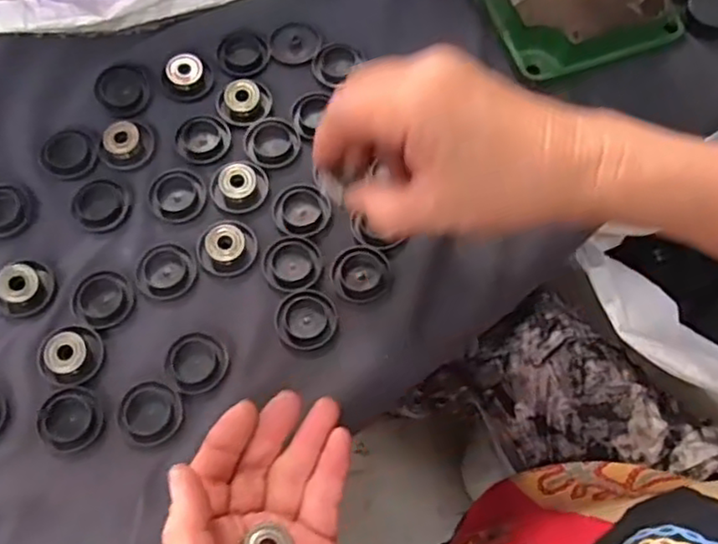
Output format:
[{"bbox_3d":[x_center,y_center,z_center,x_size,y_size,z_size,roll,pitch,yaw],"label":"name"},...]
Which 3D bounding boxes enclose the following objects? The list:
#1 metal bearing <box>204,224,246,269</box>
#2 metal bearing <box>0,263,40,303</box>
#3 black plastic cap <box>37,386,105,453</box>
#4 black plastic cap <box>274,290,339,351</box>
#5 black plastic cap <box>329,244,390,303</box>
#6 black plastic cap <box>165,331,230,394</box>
[{"bbox_3d":[-0.076,-0.016,0.381,0.022,0.012,0.023,0,69,-1],"label":"metal bearing"},{"bbox_3d":[-0.188,0.007,0.368,0.022,0.011,0.022,0,69,-1],"label":"metal bearing"},{"bbox_3d":[-0.150,0.076,0.347,0.032,0.004,0.032,0,69,-1],"label":"black plastic cap"},{"bbox_3d":[-0.029,0.026,0.370,0.034,0.004,0.032,0,69,-1],"label":"black plastic cap"},{"bbox_3d":[0.001,0.001,0.380,0.032,0.004,0.031,0,69,-1],"label":"black plastic cap"},{"bbox_3d":[-0.087,0.049,0.359,0.032,0.009,0.031,0,69,-1],"label":"black plastic cap"}]

